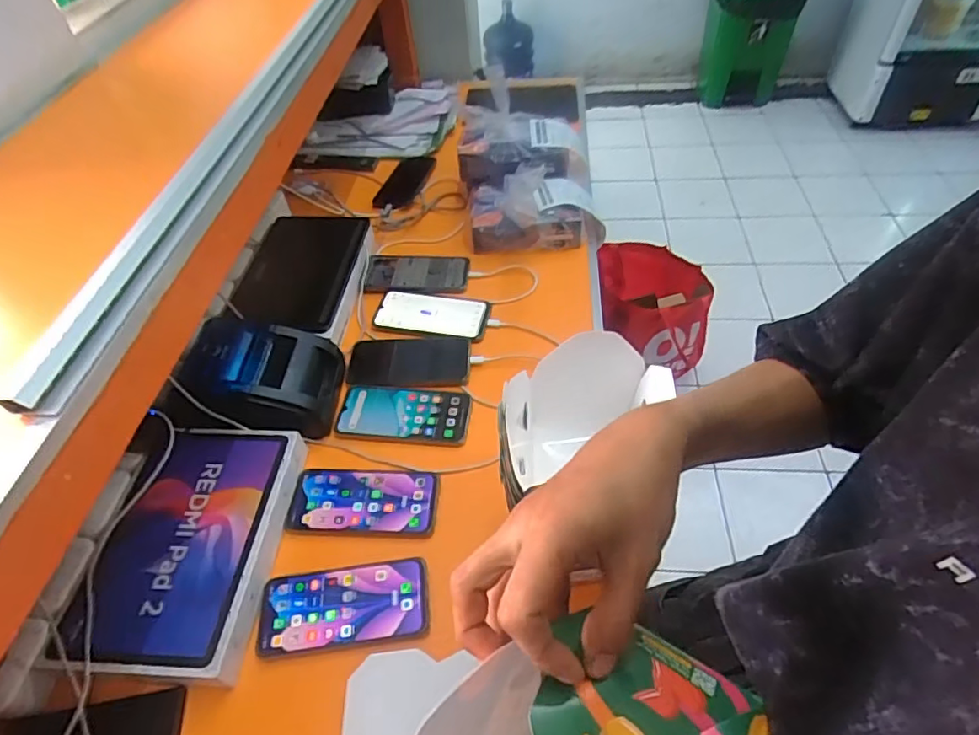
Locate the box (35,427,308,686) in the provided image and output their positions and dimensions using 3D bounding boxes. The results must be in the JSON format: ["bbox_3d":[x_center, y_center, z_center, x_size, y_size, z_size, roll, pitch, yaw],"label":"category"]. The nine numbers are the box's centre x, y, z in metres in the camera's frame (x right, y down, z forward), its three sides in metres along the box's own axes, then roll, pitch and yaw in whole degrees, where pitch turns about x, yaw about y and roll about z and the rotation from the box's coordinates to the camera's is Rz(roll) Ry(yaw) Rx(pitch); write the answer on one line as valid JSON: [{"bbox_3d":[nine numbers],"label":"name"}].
[{"bbox_3d":[-0.317,0.185,0.598,0.175,0.049,0.263,1,49,6],"label":"box"}]

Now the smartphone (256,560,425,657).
[{"bbox_3d":[-0.148,0.242,0.566,0.167,0.006,0.079,-8,49,-1],"label":"smartphone"}]

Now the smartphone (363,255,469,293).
[{"bbox_3d":[-0.118,-0.154,0.898,0.164,0.012,0.089,-1,57,-1],"label":"smartphone"}]

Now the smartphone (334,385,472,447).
[{"bbox_3d":[-0.112,0.057,0.718,0.170,0.012,0.084,3,50,8],"label":"smartphone"}]

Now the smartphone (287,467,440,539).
[{"bbox_3d":[-0.143,0.152,0.639,0.163,0.009,0.081,-1,49,5],"label":"smartphone"}]

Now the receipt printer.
[{"bbox_3d":[-0.281,0.009,0.703,0.165,0.105,0.140,-1,49,4],"label":"receipt printer"}]

